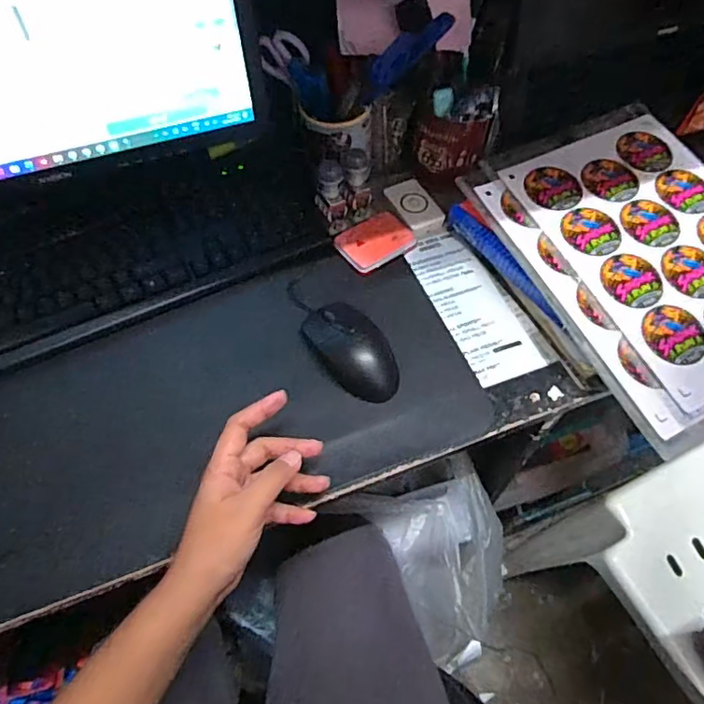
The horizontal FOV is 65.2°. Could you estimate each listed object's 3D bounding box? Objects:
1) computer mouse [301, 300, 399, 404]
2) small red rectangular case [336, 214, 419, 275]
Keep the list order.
[{"bbox_3d":[0.000,-0.003,0.524,0.057,0.031,0.111,-31,64,-18],"label":"computer mouse"},{"bbox_3d":[0.024,-0.124,0.610,0.085,0.012,0.064,-30,63,-18],"label":"small red rectangular case"}]

